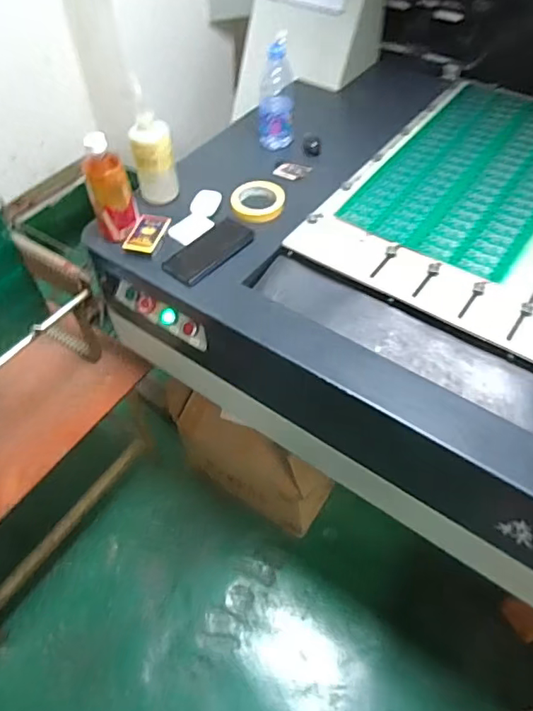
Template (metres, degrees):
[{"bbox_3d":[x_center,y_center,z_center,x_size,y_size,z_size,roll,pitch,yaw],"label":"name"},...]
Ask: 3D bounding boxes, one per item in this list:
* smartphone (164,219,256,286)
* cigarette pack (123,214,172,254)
[{"bbox_3d":[-0.104,-0.189,0.974,0.077,0.010,0.174,36,61,26],"label":"smartphone"},{"bbox_3d":[-0.220,-0.222,0.984,0.056,0.012,0.100,14,54,12],"label":"cigarette pack"}]

